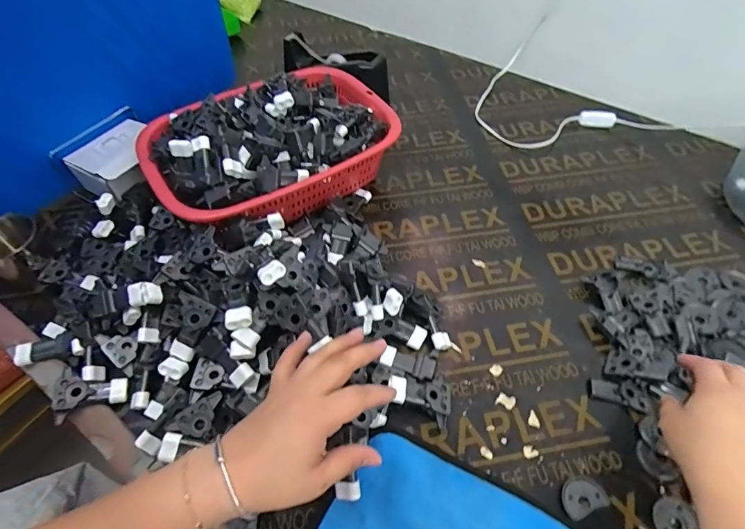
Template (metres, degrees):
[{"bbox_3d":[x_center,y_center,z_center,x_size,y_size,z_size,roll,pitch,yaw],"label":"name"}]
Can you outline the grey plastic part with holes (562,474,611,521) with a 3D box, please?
[{"bbox_3d":[0.200,0.220,0.414,0.044,0.007,0.032,-17,55,-12],"label":"grey plastic part with holes"}]

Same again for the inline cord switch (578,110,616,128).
[{"bbox_3d":[0.396,-0.257,0.767,0.063,0.024,0.025,6,53,5],"label":"inline cord switch"}]

